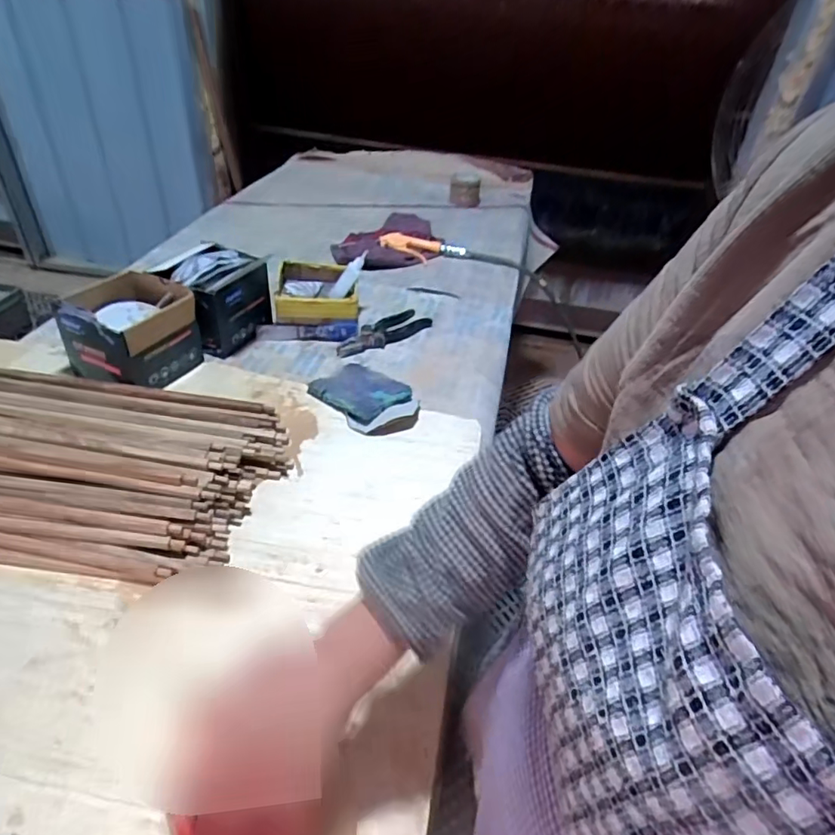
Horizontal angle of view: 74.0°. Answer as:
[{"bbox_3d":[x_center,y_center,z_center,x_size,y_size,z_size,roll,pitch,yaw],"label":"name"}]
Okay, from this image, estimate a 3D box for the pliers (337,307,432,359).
[{"bbox_3d":[-0.055,-0.145,0.950,0.065,0.014,0.194,33,47,28],"label":"pliers"}]

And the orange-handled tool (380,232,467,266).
[{"bbox_3d":[0.015,-0.374,1.214,0.193,0.046,0.089,3,40,-4],"label":"orange-handled tool"}]

